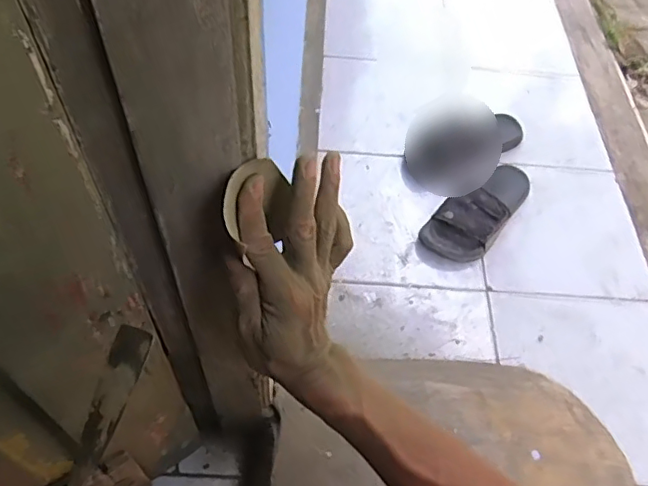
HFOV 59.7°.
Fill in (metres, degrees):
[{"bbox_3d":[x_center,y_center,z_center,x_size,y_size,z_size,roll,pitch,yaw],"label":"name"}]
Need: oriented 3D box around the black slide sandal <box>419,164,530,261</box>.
[{"bbox_3d":[0.282,-0.075,0.987,0.104,0.087,0.243,36,60,19],"label":"black slide sandal"}]

